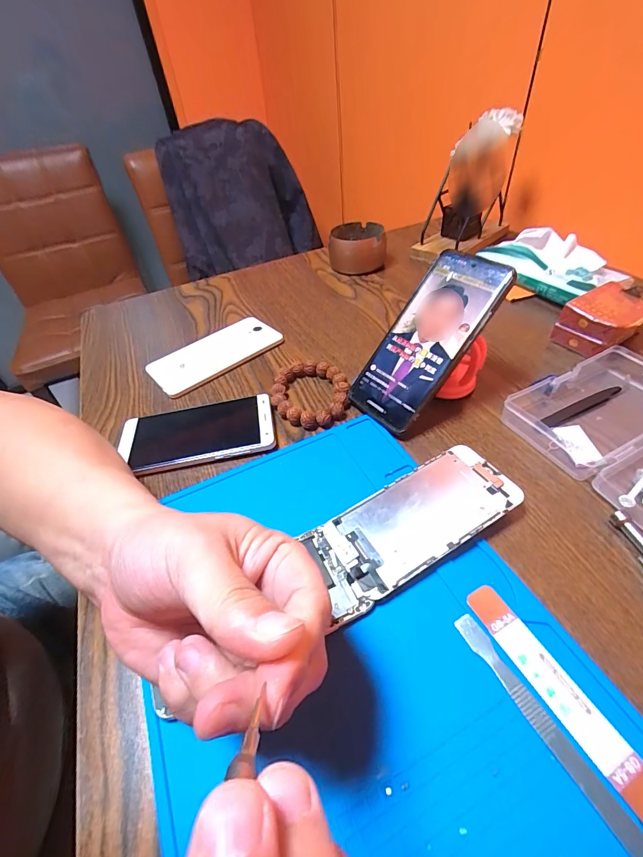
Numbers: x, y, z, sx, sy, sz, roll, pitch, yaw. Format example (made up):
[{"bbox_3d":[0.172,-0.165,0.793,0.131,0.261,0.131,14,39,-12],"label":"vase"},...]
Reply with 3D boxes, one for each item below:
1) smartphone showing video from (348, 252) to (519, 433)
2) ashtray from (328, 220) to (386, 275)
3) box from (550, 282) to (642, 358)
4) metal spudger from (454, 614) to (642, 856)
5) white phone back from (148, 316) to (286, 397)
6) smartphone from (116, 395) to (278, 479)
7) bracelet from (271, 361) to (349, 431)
[{"bbox_3d":[0.092,-0.079,0.337,0.162,0.012,0.071,-54,52,11],"label":"smartphone showing video"},{"bbox_3d":[0.055,-0.277,0.582,0.084,0.050,0.085,-2,46,4],"label":"ashtray"},{"bbox_3d":[0.302,-0.114,0.400,0.096,0.044,0.061,-28,49,-20],"label":"box"},{"bbox_3d":[0.114,0.151,0.189,0.011,0.004,0.121,-29,48,-11],"label":"metal spudger"},{"bbox_3d":[-0.123,-0.086,0.444,0.146,0.013,0.071,-33,51,-24],"label":"white phone back"},{"bbox_3d":[-0.120,0.007,0.354,0.147,0.013,0.077,-11,46,-5],"label":"smartphone"},{"bbox_3d":[-0.011,-0.036,0.381,0.075,0.017,0.088,-3,46,3],"label":"bracelet"}]

